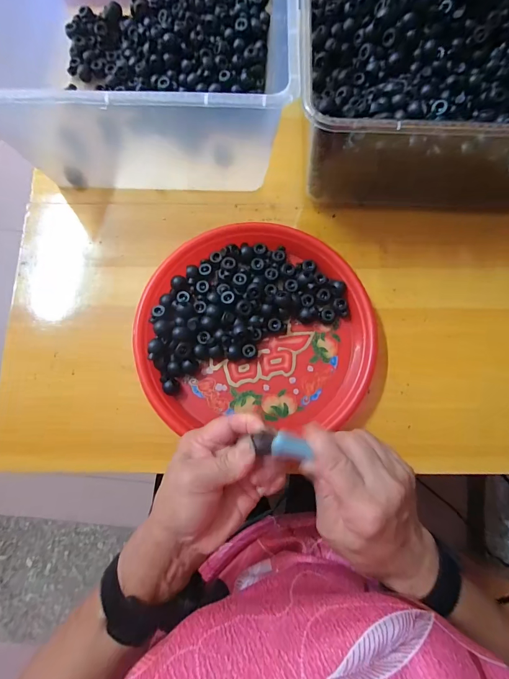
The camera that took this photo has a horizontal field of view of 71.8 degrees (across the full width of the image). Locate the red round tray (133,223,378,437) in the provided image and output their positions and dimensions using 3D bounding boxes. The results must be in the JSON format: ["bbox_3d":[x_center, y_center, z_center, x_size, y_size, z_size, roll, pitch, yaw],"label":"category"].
[{"bbox_3d":[0.002,-0.018,0.370,0.230,0.029,0.212,1,78,0],"label":"red round tray"}]

